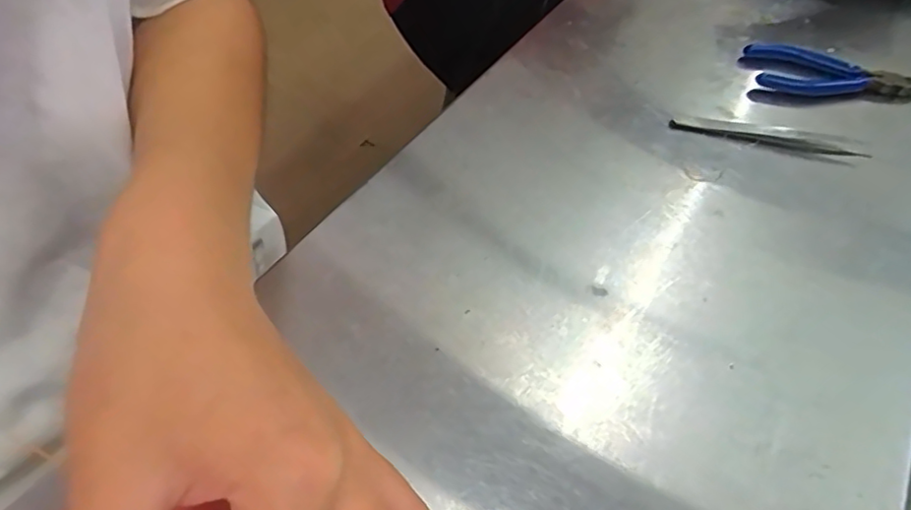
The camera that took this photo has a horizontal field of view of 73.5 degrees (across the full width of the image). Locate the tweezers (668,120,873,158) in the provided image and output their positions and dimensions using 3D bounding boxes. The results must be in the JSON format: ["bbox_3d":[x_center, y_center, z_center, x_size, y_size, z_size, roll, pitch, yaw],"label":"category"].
[{"bbox_3d":[0.210,-0.078,0.413,0.128,0.005,0.013,10,51,3],"label":"tweezers"}]

